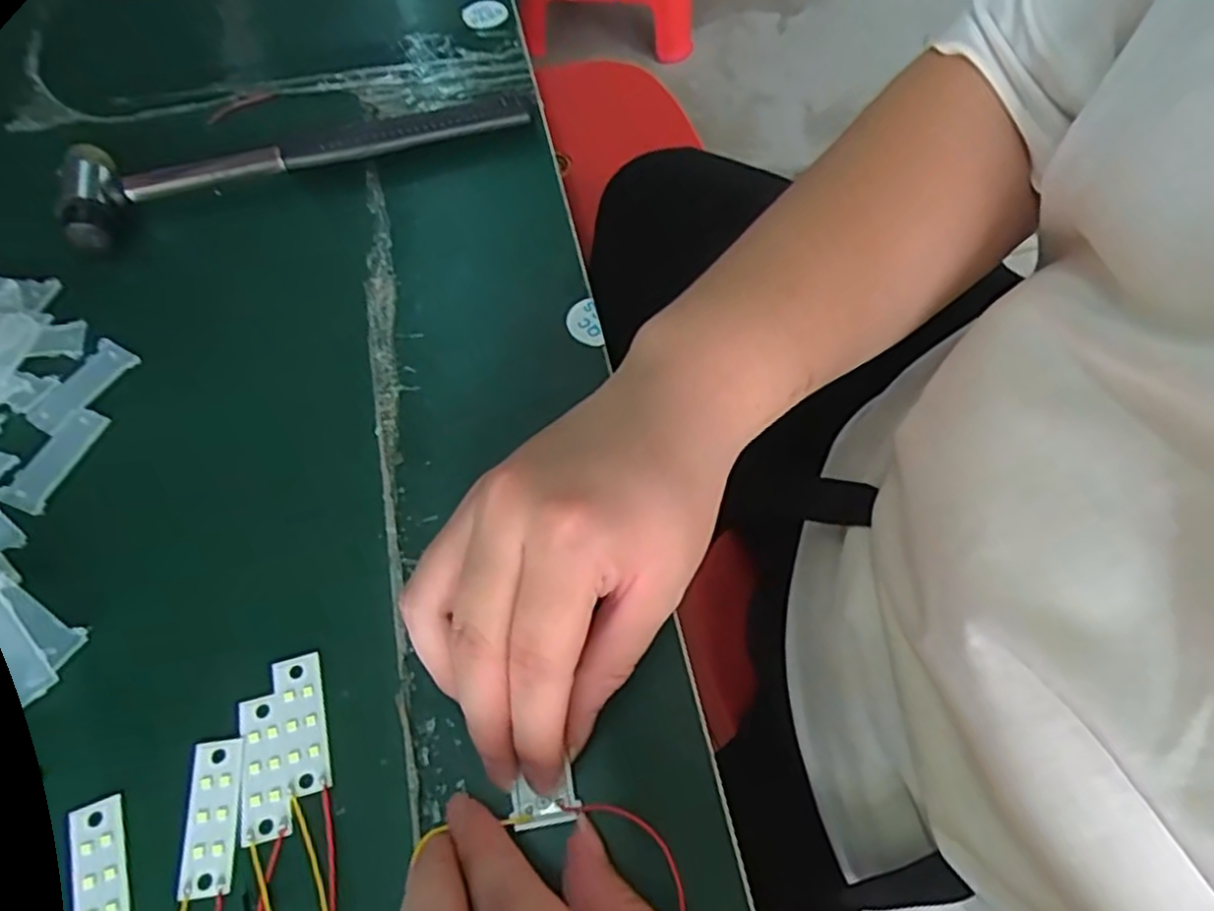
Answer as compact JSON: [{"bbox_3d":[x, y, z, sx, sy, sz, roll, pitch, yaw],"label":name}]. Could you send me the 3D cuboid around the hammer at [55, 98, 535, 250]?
[{"bbox_3d":[-0.159,-0.159,0.375,0.225,0.022,0.055,-20,63,-12],"label":"hammer"}]

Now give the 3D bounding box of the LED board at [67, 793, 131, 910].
[{"bbox_3d":[-0.160,0.133,0.227,0.014,0.005,0.045,-20,63,-12],"label":"LED board"}]

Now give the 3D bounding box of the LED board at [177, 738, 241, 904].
[{"bbox_3d":[-0.128,0.117,0.235,0.018,0.004,0.046,-5,61,-4],"label":"LED board"}]

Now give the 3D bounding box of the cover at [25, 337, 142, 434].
[{"bbox_3d":[-0.230,-0.030,0.316,0.020,0.005,0.047,25,63,12],"label":"cover"}]

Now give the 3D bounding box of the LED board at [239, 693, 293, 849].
[{"bbox_3d":[-0.116,0.104,0.241,0.015,0.004,0.046,-14,62,-9],"label":"LED board"}]

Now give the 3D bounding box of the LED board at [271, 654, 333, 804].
[{"bbox_3d":[-0.105,0.092,0.248,0.015,0.004,0.046,-14,62,-9],"label":"LED board"}]

